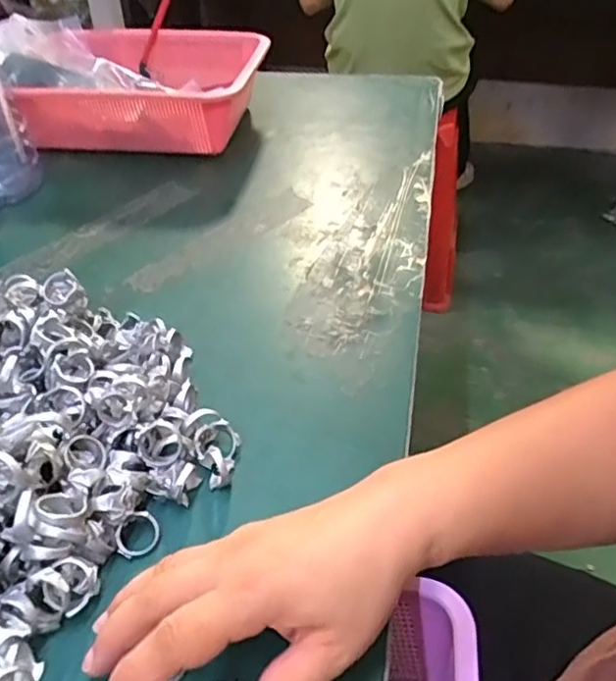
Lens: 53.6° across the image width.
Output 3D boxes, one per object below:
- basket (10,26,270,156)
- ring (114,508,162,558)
[{"bbox_3d":[-0.183,-0.289,0.720,0.253,0.093,0.213,1,40,4],"label":"basket"},{"bbox_3d":[-0.090,0.103,0.323,0.022,0.006,0.025,31,61,-10],"label":"ring"}]

